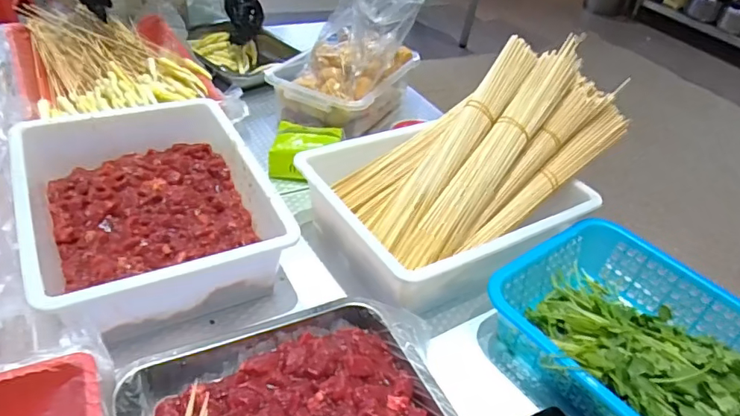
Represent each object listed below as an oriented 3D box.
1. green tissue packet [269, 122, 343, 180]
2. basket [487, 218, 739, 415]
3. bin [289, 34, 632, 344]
[{"bbox_3d":[-0.091,-0.086,0.766,0.097,0.047,0.109,6,38,-1],"label":"green tissue packet"},{"bbox_3d":[0.286,0.151,0.522,0.230,0.072,0.310,-22,47,-32],"label":"basket"},{"bbox_3d":[0.125,-0.054,0.638,0.372,0.205,0.232,-21,46,-31],"label":"bin"}]

